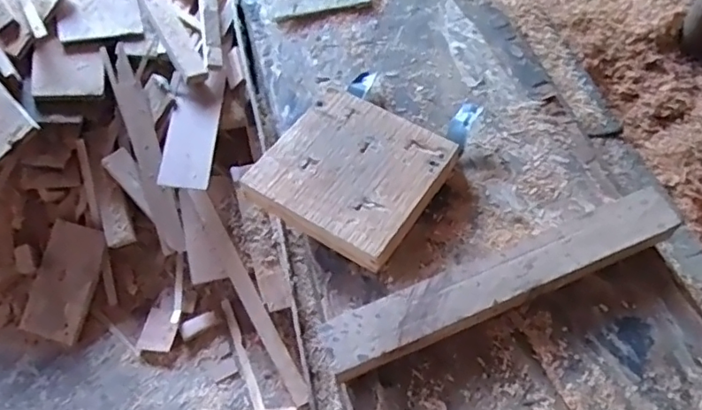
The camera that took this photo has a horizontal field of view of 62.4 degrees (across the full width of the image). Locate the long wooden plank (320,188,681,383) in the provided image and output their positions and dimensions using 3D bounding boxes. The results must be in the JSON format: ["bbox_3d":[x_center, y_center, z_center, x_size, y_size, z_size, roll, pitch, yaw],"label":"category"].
[{"bbox_3d":[0.169,0.086,0.645,0.411,0.041,0.062,-22,58,-10],"label":"long wooden plank"}]

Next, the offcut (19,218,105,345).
[{"bbox_3d":[-0.719,0.190,1.454,0.169,0.024,0.280,13,80,17],"label":"offcut"}]

